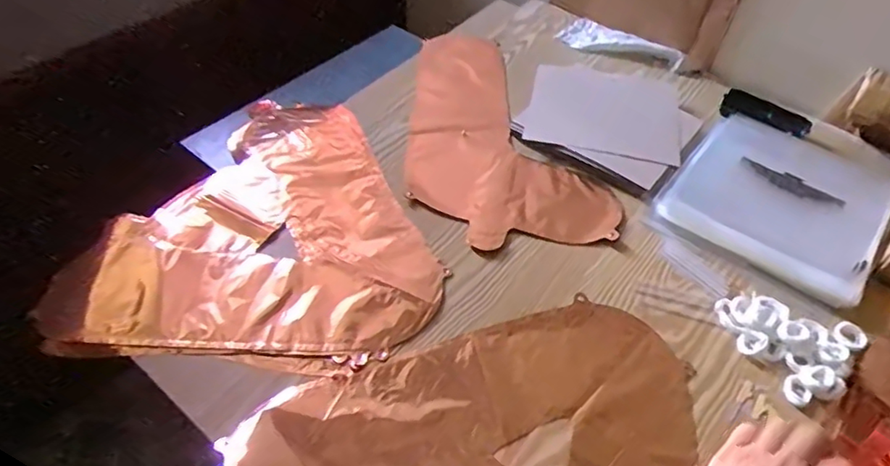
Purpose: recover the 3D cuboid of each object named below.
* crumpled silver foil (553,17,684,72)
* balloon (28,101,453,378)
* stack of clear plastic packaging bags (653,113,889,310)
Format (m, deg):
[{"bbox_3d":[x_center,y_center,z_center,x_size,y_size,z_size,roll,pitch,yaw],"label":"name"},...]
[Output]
[{"bbox_3d":[0.267,-0.285,0.865,0.181,0.020,0.063,25,53,18],"label":"crumpled silver foil"},{"bbox_3d":[-0.190,-0.025,0.644,0.373,0.028,0.375,5,51,5],"label":"balloon"},{"bbox_3d":[0.389,-0.047,0.660,0.213,0.016,0.226,31,57,24],"label":"stack of clear plastic packaging bags"}]

